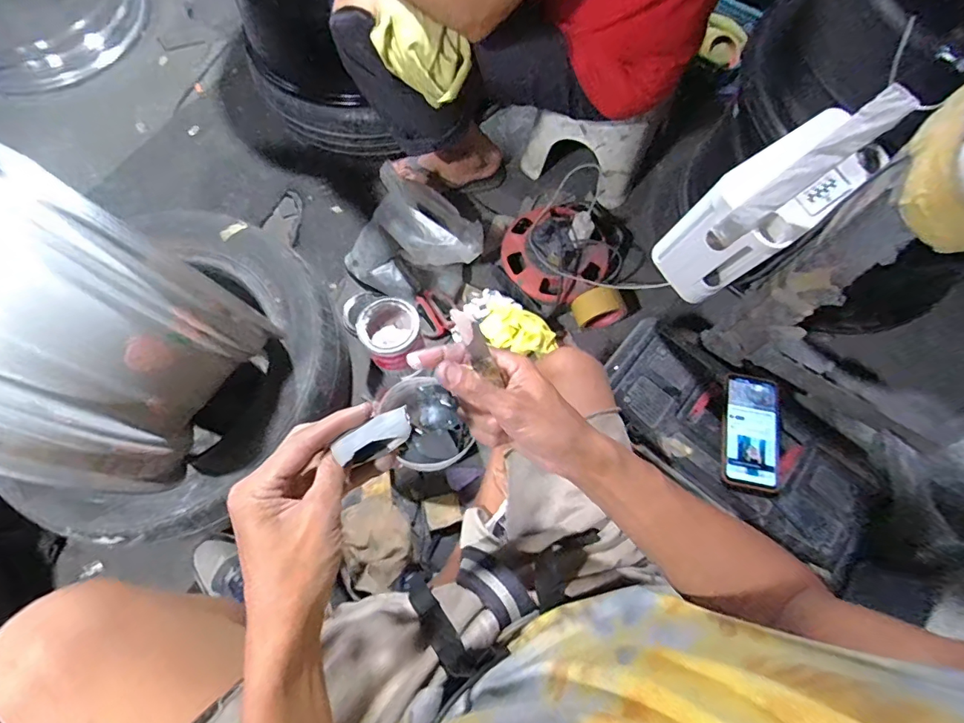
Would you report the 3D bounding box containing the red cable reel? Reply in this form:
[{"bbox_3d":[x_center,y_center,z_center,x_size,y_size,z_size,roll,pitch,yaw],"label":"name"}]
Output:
[{"bbox_3d":[0.137,-0.220,0.870,0.207,0.106,0.198,42,76,13],"label":"red cable reel"}]

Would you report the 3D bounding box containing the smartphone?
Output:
[{"bbox_3d":[0.381,0.100,0.663,0.081,0.016,0.161,6,77,6],"label":"smartphone"}]

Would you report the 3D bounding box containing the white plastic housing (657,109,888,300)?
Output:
[{"bbox_3d":[0.334,-0.175,0.568,0.201,0.155,0.106,-33,74,-11],"label":"white plastic housing"}]

